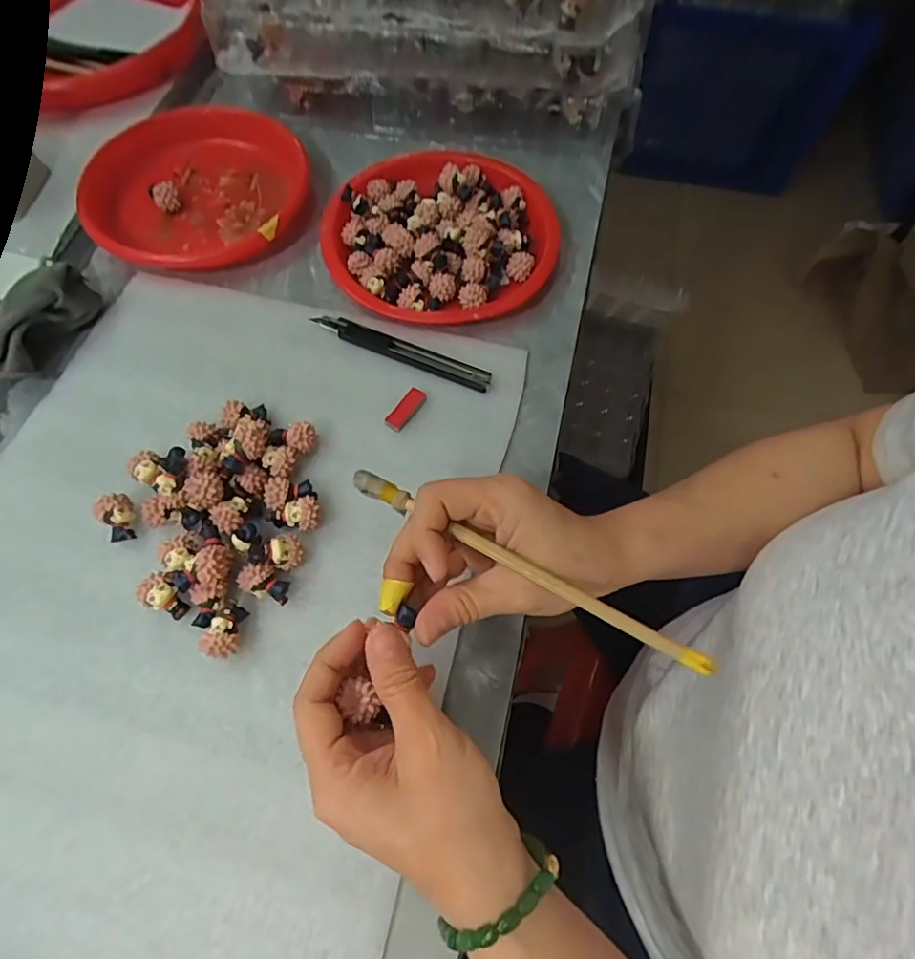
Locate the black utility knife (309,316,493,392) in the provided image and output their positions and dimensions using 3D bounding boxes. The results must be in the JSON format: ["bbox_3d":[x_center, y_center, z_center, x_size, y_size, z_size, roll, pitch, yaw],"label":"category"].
[{"bbox_3d":[-0.041,-0.092,0.390,0.135,0.008,0.017,23,67,10],"label":"black utility knife"}]

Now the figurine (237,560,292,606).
[{"bbox_3d":[-0.111,0.060,0.316,0.026,0.020,0.018,22,67,10],"label":"figurine"}]

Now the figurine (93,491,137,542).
[{"bbox_3d":[-0.206,0.023,0.333,0.019,0.022,0.027,-28,68,-13],"label":"figurine"}]

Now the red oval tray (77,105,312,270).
[{"bbox_3d":[-0.215,-0.238,0.446,0.180,0.026,0.158,0,65,0],"label":"red oval tray"}]

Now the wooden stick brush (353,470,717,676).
[{"bbox_3d":[0.029,0.039,0.249,0.179,0.005,0.009,28,68,11],"label":"wooden stick brush"}]

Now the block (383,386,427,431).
[{"bbox_3d":[-0.035,-0.048,0.372,0.013,0.006,0.034,29,68,12],"label":"block"}]

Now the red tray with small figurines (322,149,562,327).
[{"bbox_3d":[-0.014,-0.196,0.427,0.177,0.031,0.174,1,65,0],"label":"red tray with small figurines"}]

